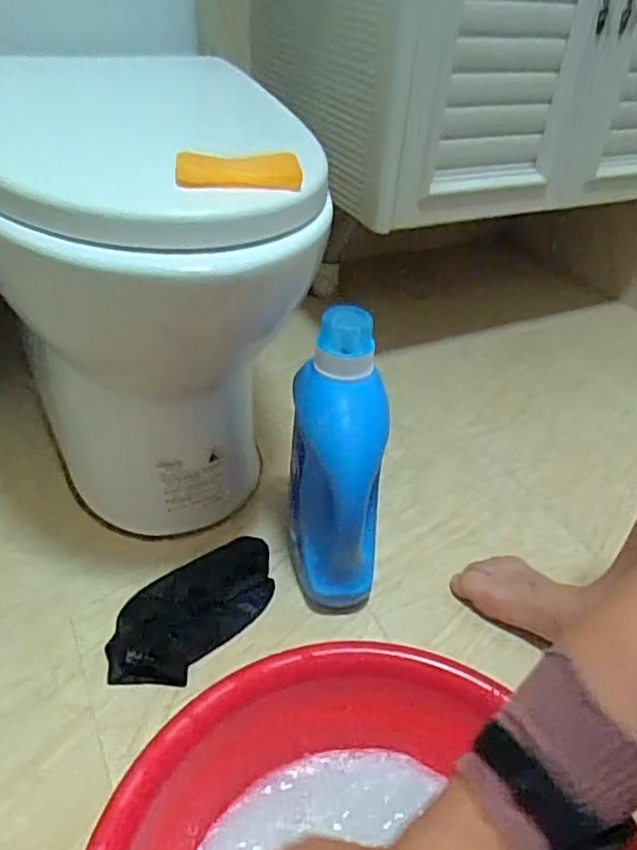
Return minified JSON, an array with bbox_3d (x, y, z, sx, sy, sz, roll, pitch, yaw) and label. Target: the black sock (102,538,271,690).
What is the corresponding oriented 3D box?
[{"bbox_3d":[-0.137,0.190,0.690,0.110,0.026,0.198,29,44,28],"label":"black sock"}]

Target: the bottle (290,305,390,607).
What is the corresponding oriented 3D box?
[{"bbox_3d":[0.024,0.037,0.690,0.102,0.323,0.079,1,13,-4],"label":"bottle"}]

